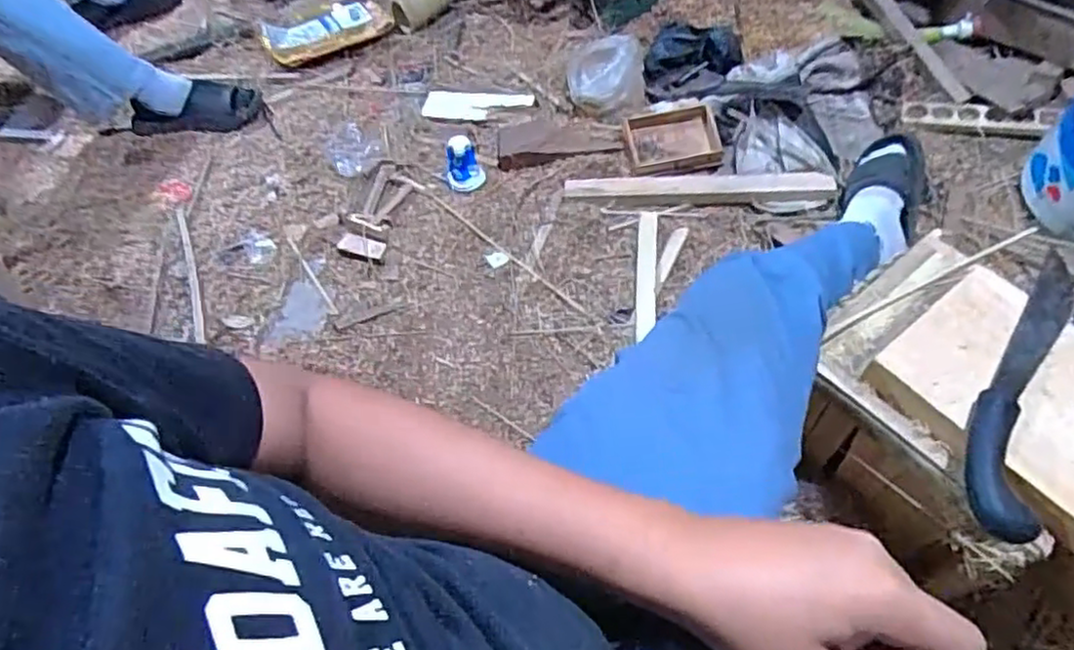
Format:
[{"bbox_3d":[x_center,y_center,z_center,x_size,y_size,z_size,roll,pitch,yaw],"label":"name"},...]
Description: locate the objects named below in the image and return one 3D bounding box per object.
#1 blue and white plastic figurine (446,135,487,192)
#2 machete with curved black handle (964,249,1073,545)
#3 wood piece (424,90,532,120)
[{"bbox_3d":[-0.131,-0.291,1.250,0.069,0.078,0.058,-29,56,-19],"label":"blue and white plastic figurine"},{"bbox_3d":[0.475,0.044,0.684,0.063,0.030,0.359,23,56,19],"label":"machete with curved black handle"},{"bbox_3d":[-0.117,-0.443,1.399,0.211,0.018,0.081,6,53,8],"label":"wood piece"}]

